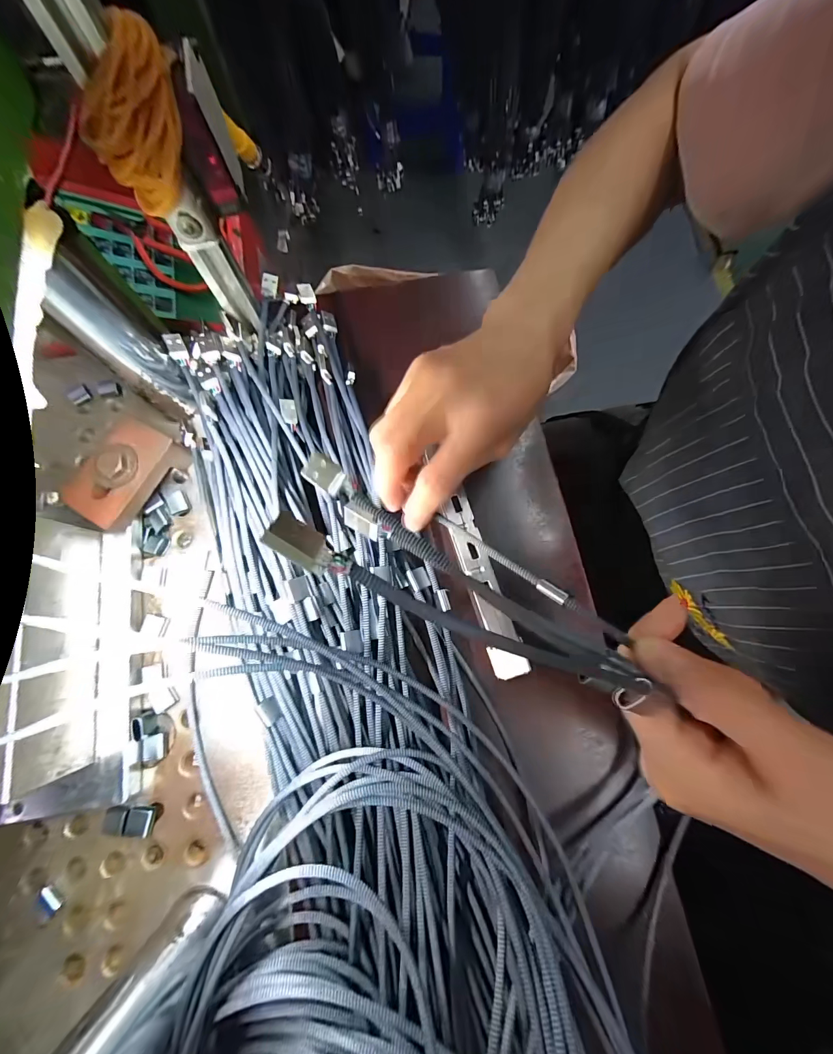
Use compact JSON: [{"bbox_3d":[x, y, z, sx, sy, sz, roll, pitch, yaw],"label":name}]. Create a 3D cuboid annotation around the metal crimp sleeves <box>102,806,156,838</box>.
[{"bbox_3d":[-0.179,0.182,0.229,0.033,0.006,0.016,1,77,1],"label":"metal crimp sleeves"}]

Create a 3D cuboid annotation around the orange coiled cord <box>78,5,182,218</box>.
[{"bbox_3d":[-0.121,-0.177,0.166,0.047,0.054,0.023,-29,79,-6],"label":"orange coiled cord"}]

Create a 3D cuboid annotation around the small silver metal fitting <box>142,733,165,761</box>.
[{"bbox_3d":[-0.170,0.143,0.240,0.011,0.006,0.015,-11,77,-2],"label":"small silver metal fitting"}]

